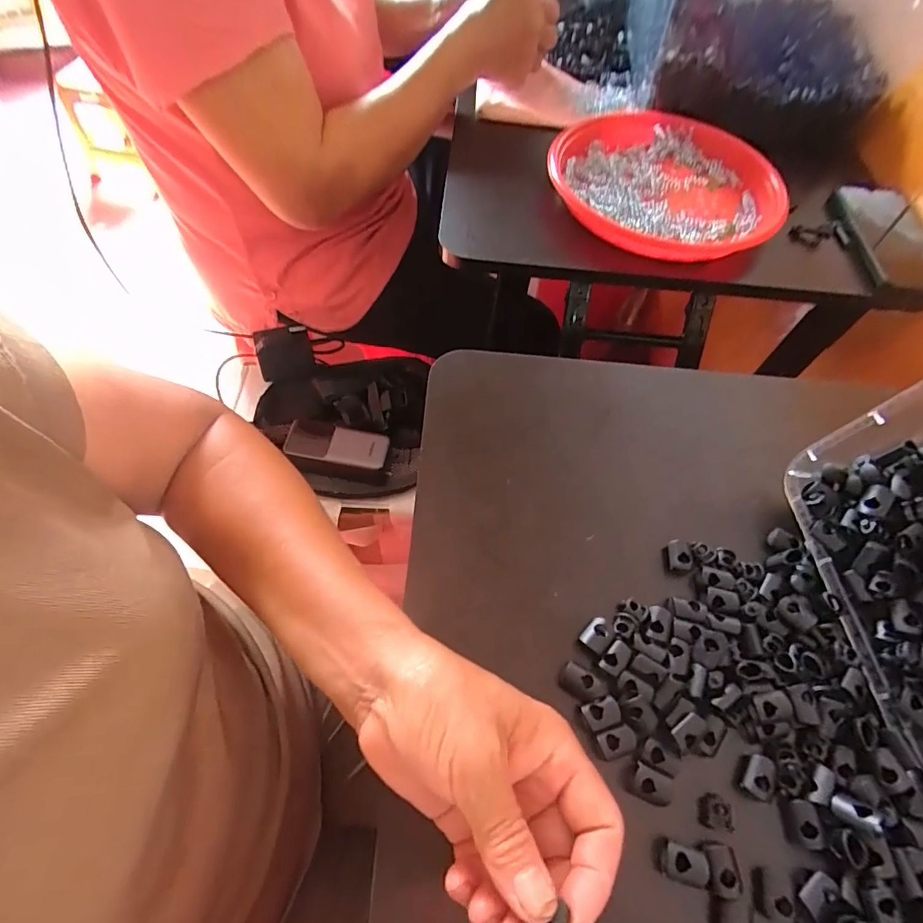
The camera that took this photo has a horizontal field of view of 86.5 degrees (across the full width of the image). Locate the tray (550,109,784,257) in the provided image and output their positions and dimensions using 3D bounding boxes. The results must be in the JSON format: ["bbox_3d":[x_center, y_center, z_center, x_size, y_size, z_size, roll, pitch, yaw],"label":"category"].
[{"bbox_3d":[0.208,-0.296,0.518,0.224,0.033,0.225,0,60,-4],"label":"tray"}]

